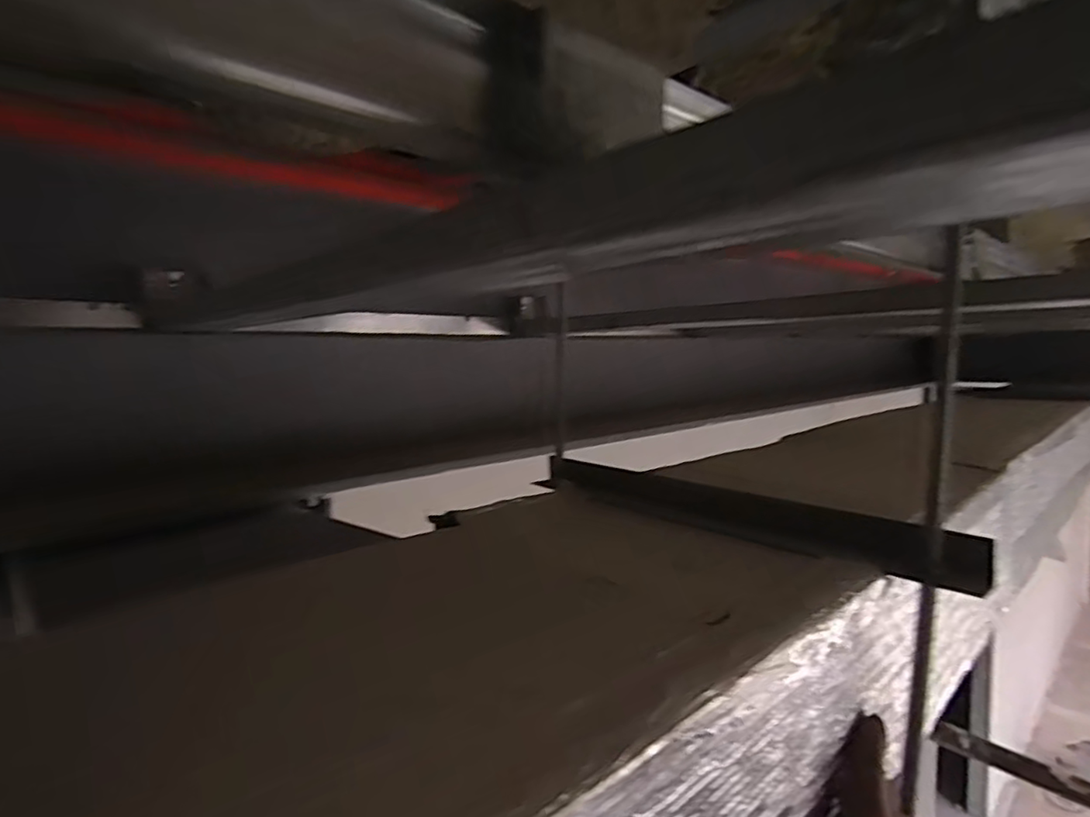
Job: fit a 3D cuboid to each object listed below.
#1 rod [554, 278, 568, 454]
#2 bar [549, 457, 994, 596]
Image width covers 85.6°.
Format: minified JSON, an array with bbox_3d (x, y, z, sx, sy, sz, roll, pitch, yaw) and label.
[{"bbox_3d":[0.014,-0.022,0.498,0.011,0.161,0.015,-1,5,0],"label":"rod"},{"bbox_3d":[0.107,0.066,0.395,0.040,0.022,0.307,-6,7,-40],"label":"bar"}]

